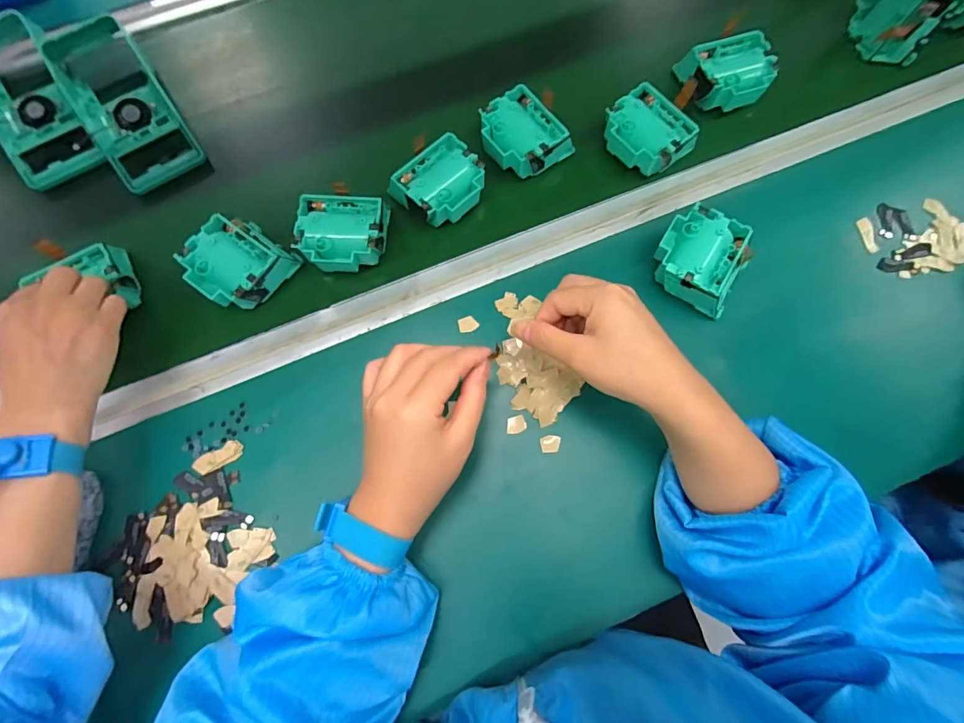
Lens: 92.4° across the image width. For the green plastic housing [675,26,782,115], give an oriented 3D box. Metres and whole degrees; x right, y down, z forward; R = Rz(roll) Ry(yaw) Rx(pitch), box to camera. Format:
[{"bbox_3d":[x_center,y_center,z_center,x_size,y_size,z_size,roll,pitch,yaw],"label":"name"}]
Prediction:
[{"bbox_3d":[0.250,-0.291,0.477,0.079,0.047,0.074,-12,76,-4],"label":"green plastic housing"}]

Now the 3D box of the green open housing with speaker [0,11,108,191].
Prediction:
[{"bbox_3d":[-0.472,-0.272,0.479,0.084,0.048,0.189,-33,81,-6],"label":"green open housing with speaker"}]

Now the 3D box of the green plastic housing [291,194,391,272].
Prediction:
[{"bbox_3d":[-0.129,-0.117,0.428,0.076,0.035,0.071,2,76,-1],"label":"green plastic housing"}]

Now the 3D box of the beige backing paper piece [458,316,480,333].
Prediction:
[{"bbox_3d":[-0.012,-0.034,0.423,0.018,0.004,0.015,-12,86,-1],"label":"beige backing paper piece"}]

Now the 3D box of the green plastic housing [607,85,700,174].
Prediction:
[{"bbox_3d":[0.159,-0.222,0.452,0.070,0.031,0.076,-35,78,-8],"label":"green plastic housing"}]

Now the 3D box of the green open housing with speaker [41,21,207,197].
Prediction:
[{"bbox_3d":[-0.368,-0.268,0.475,0.086,0.049,0.191,-34,81,-6],"label":"green open housing with speaker"}]

